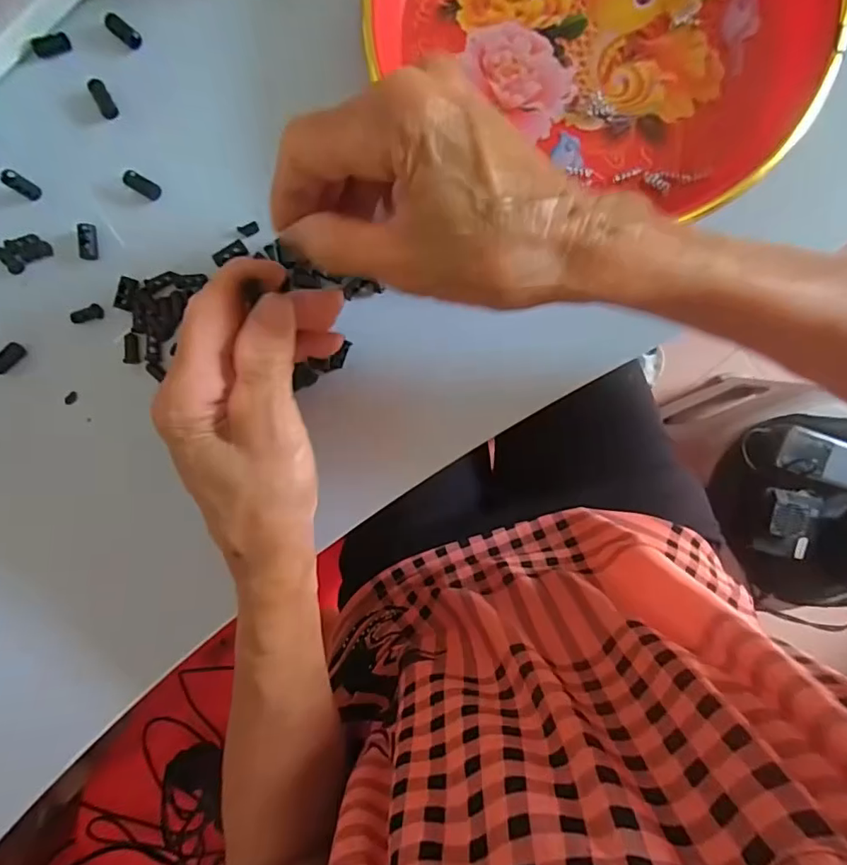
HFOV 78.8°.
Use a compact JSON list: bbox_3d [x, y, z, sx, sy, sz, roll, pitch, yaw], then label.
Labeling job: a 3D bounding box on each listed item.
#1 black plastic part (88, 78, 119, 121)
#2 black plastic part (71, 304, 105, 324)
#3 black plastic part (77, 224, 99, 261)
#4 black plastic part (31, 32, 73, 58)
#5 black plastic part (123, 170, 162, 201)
[{"bbox_3d":[-0.175,-0.182,0.281,0.008,0.005,0.021,-29,89,4],"label":"black plastic part"},{"bbox_3d":[-0.185,-0.065,0.285,0.016,0.006,0.007,-18,90,4],"label":"black plastic part"},{"bbox_3d":[-0.184,-0.105,0.282,0.010,0.004,0.020,-3,91,4],"label":"black plastic part"},{"bbox_3d":[-0.203,-0.212,0.282,0.019,0.005,0.009,-25,89,-9],"label":"black plastic part"},{"bbox_3d":[-0.152,-0.134,0.280,0.019,0.006,0.009,31,93,3],"label":"black plastic part"}]

